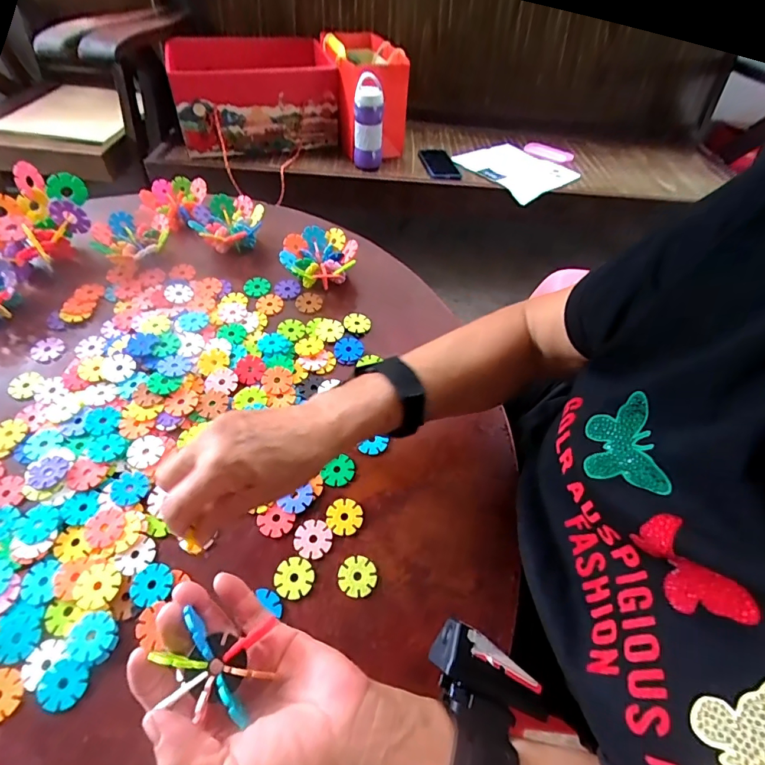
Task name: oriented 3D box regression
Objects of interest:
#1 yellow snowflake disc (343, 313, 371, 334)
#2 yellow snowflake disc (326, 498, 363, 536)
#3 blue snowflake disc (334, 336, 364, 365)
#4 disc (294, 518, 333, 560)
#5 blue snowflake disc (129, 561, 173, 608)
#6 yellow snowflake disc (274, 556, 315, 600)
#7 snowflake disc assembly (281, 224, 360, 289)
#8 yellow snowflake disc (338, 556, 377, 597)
[{"bbox_3d":[-0.030,-0.072,0.511,0.030,0.005,0.028,2,57,-3],"label":"yellow snowflake disc"},{"bbox_3d":[-0.034,0.119,0.384,0.031,0.004,0.031,-2,57,-5],"label":"yellow snowflake disc"},{"bbox_3d":[-0.038,-0.039,0.487,0.032,0.004,0.038,3,57,-2],"label":"blue snowflake disc"},{"bbox_3d":[-0.060,0.134,0.371,0.030,0.004,0.031,2,57,-3],"label":"disc"},{"bbox_3d":[-0.184,0.161,0.344,0.033,0.004,0.032,2,57,-3],"label":"blue snowflake disc"},{"bbox_3d":[-0.072,0.159,0.353,0.031,0.004,0.030,2,57,-3],"label":"yellow snowflake disc"},{"bbox_3d":[-0.079,-0.154,0.542,0.088,0.043,0.080,2,57,-3],"label":"snowflake disc assembly"},{"bbox_3d":[-0.021,0.160,0.356,0.031,0.004,0.030,2,57,-3],"label":"yellow snowflake disc"}]

